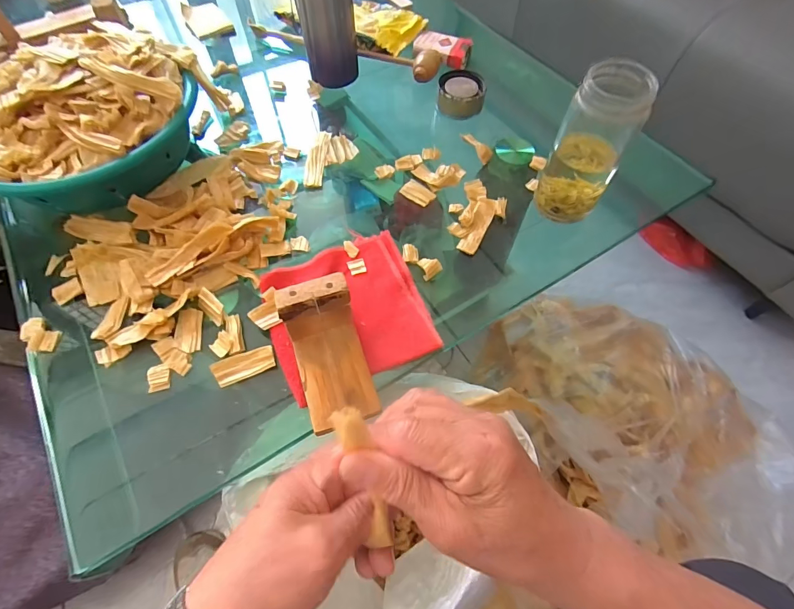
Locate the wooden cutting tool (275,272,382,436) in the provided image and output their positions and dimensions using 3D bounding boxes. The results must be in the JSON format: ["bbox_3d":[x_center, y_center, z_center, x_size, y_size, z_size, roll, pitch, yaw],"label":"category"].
[{"bbox_3d":[-0.058,0.043,0.336,0.065,0.079,0.106,-16,63,-9],"label":"wooden cutting tool"}]

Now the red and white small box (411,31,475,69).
[{"bbox_3d":[0.072,-0.403,0.623,0.089,0.022,0.052,17,62,9],"label":"red and white small box"}]

